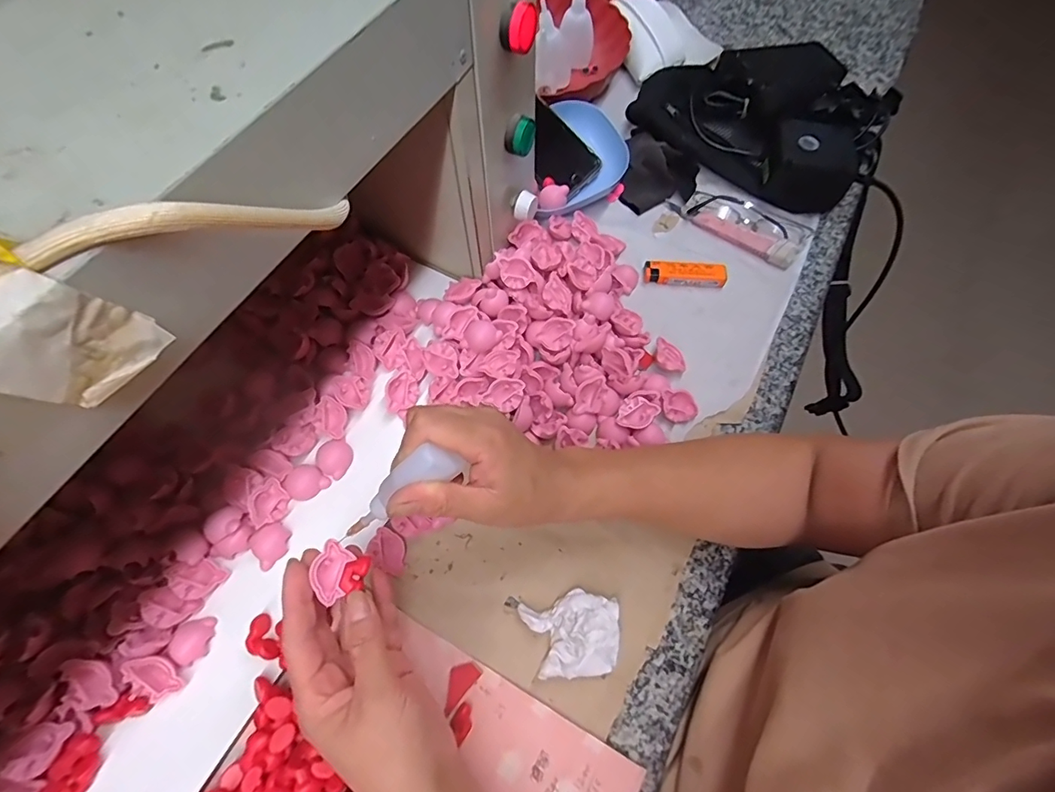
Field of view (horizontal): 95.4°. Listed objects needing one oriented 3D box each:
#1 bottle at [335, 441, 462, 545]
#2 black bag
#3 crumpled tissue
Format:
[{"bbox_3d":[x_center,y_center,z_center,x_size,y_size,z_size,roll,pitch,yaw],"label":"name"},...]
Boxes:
[{"bbox_3d":[-0.071,0.052,0.268,0.069,0.020,0.018,-37,71,-2],"label":"bottle"},{"bbox_3d":[0.292,-0.351,0.578,0.257,0.067,0.252,36,70,15],"label":"black bag"},{"bbox_3d":[0.028,0.174,0.350,0.079,0.022,0.055,-1,65,0],"label":"crumpled tissue"}]

